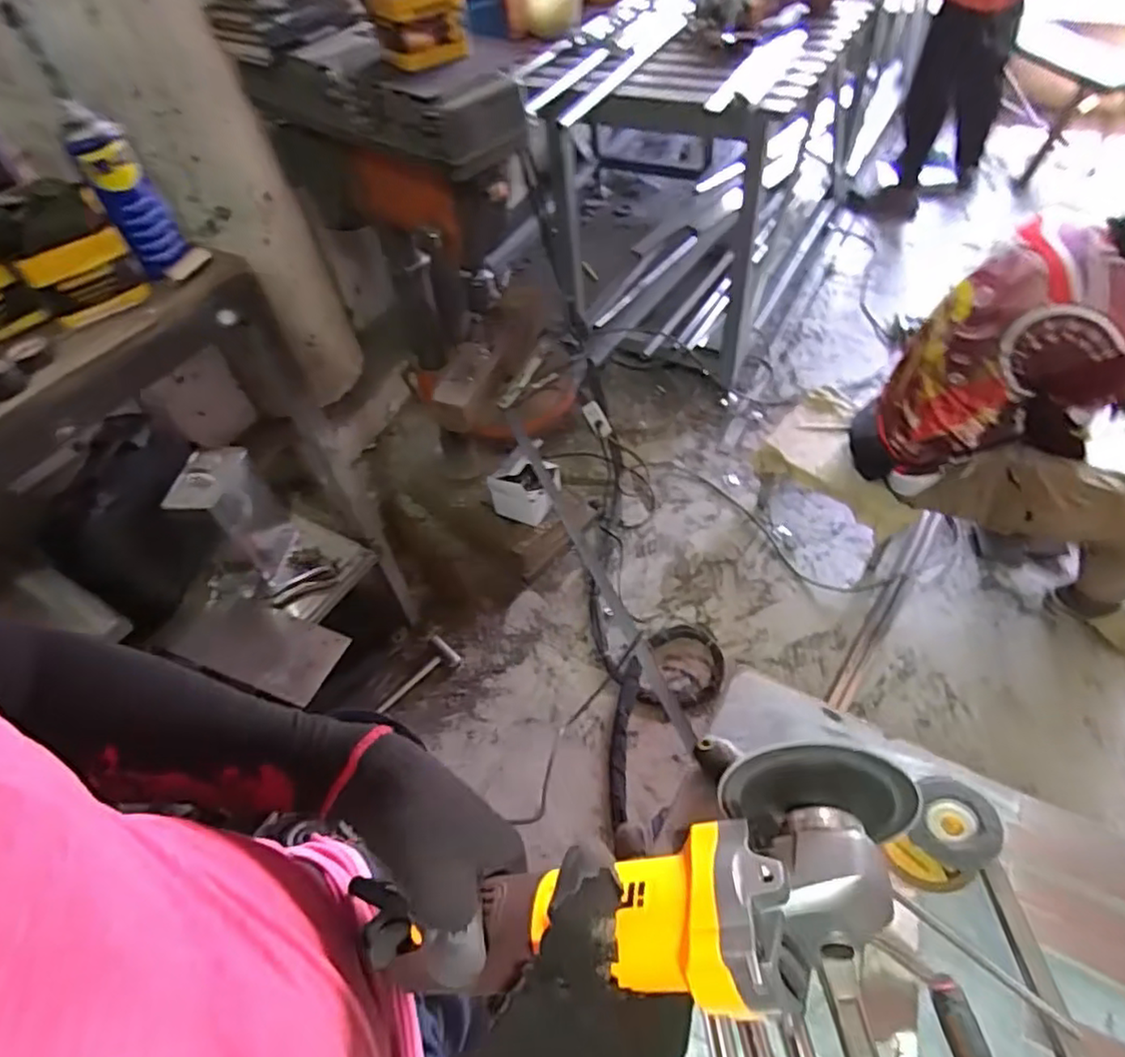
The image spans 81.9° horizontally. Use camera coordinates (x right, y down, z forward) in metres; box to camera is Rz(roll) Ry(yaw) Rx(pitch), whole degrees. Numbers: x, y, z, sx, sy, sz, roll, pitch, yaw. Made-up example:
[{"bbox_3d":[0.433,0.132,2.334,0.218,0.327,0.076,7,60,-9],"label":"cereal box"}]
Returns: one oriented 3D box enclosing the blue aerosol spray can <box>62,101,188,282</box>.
[{"bbox_3d":[-0.539,-0.409,0.803,0.066,0.170,0.068,-32,56,-18],"label":"blue aerosol spray can"}]

